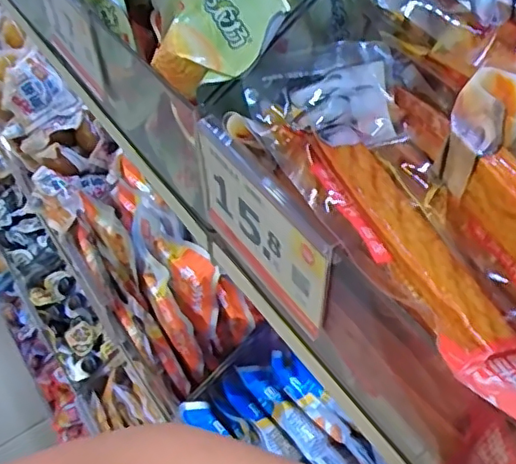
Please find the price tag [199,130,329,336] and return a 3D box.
[{"bbox_3d":[-0.001,0.002,0.272,0.005,0.058,0.093,-26,52,-19],"label":"price tag"}]

